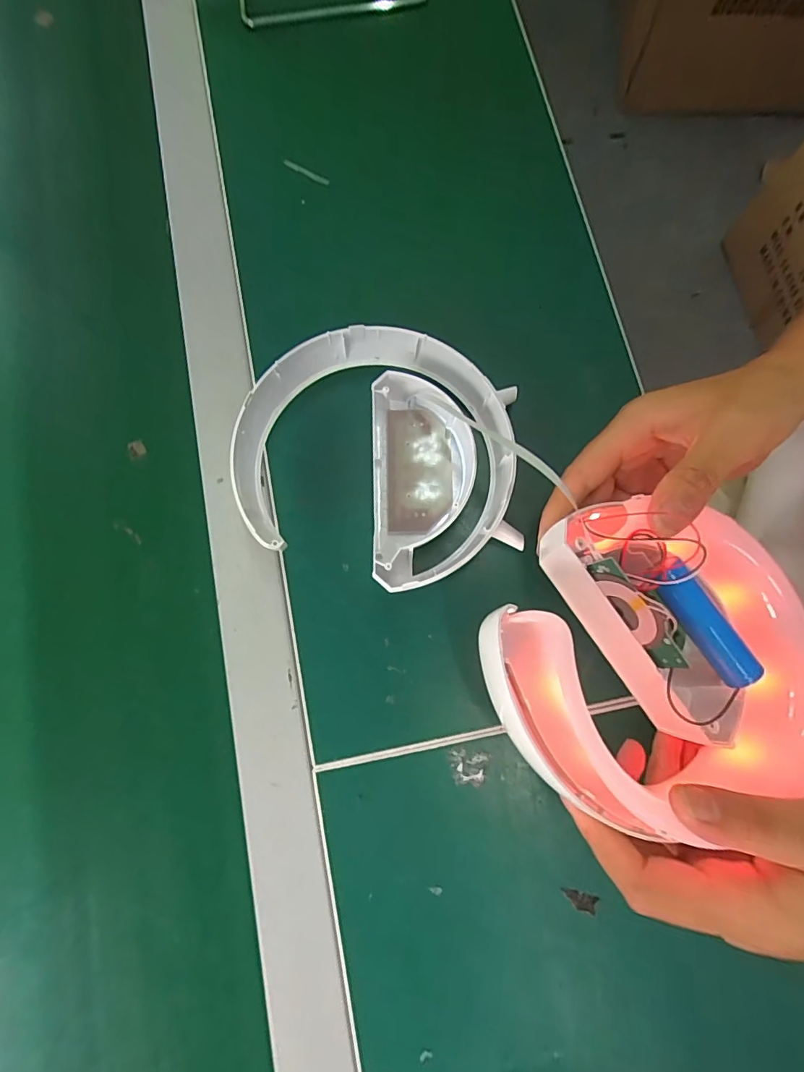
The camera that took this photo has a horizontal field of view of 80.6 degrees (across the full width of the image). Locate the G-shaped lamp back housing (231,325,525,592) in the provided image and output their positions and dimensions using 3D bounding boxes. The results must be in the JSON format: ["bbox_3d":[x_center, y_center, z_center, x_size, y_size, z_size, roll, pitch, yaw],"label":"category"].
[{"bbox_3d":[-0.019,-0.047,0.284,0.169,0.040,0.148,0,78,1],"label":"G-shaped lamp back housing"}]

